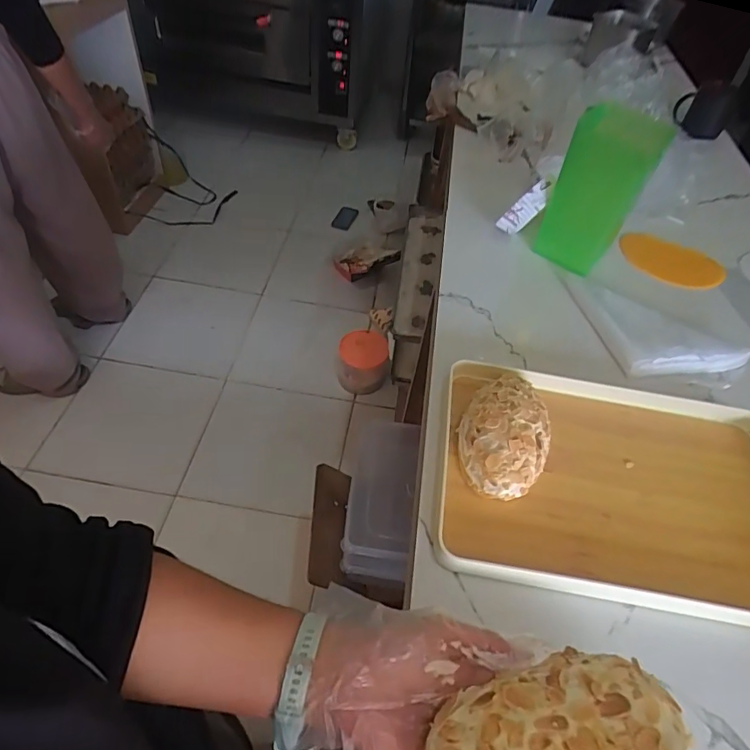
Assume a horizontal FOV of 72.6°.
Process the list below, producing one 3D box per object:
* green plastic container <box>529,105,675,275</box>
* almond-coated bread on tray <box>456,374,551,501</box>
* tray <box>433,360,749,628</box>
[{"bbox_3d":[0.294,-0.242,0.685,0.104,0.197,0.098,23,52,13],"label":"green plastic container"},{"bbox_3d":[0.131,0.057,0.512,0.089,0.050,0.139,22,51,12],"label":"almond-coated bread on tray"},{"bbox_3d":[0.242,0.105,0.502,0.354,0.024,0.232,10,50,2],"label":"tray"}]

